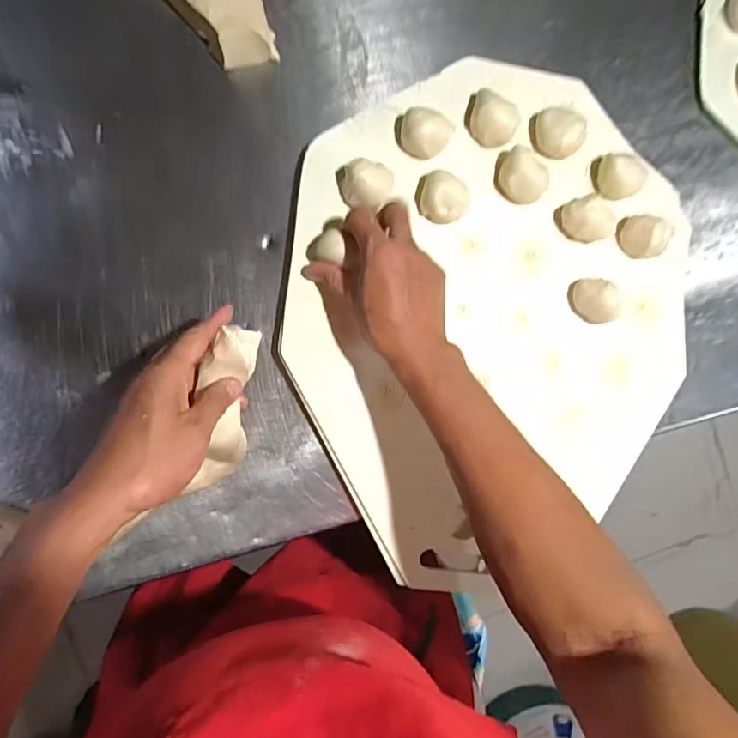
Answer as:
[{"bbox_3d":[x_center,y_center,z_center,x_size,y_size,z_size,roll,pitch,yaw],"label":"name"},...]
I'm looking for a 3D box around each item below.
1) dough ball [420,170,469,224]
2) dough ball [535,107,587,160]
[{"bbox_3d":[0.073,-0.165,0.485,0.044,0.024,0.046,0,93,-5],"label":"dough ball"},{"bbox_3d":[0.186,-0.231,0.500,0.045,0.028,0.040,10,92,-6],"label":"dough ball"}]

